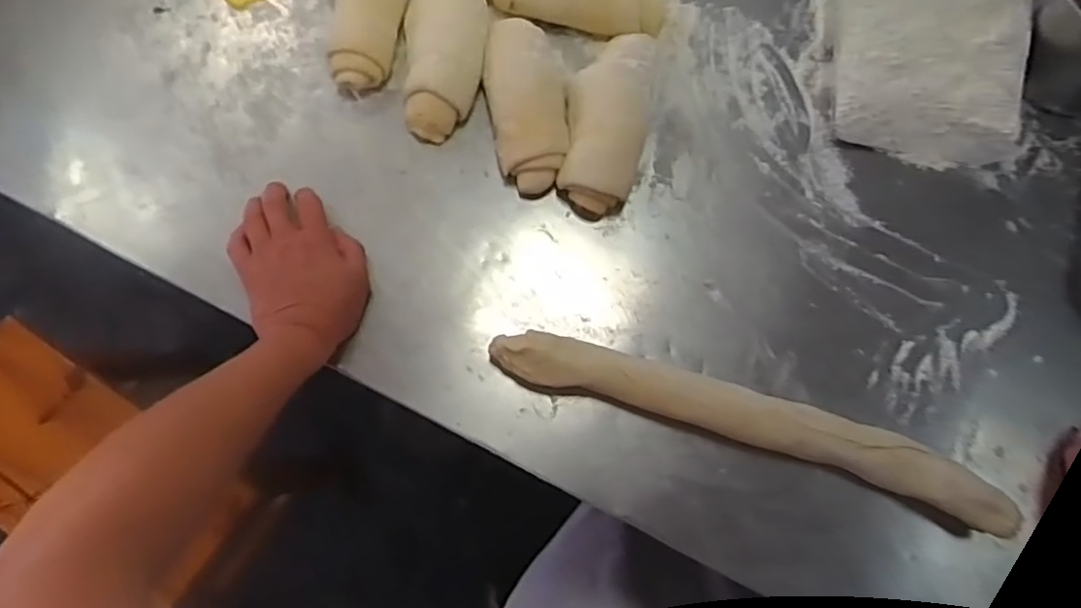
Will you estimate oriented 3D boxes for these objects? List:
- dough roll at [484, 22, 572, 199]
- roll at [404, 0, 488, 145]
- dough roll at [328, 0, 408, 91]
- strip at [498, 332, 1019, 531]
[{"bbox_3d":[-0.012,-0.199,0.622,0.073,0.052,0.176,-11,72,-5],"label":"dough roll"},{"bbox_3d":[-0.093,-0.251,0.654,0.083,0.044,0.184,-1,71,-2],"label":"roll"},{"bbox_3d":[-0.171,-0.294,0.656,0.069,0.040,0.165,9,71,1],"label":"dough roll"},{"bbox_3d":[0.167,0.094,0.542,0.414,0.033,0.049,18,72,4],"label":"strip"}]

